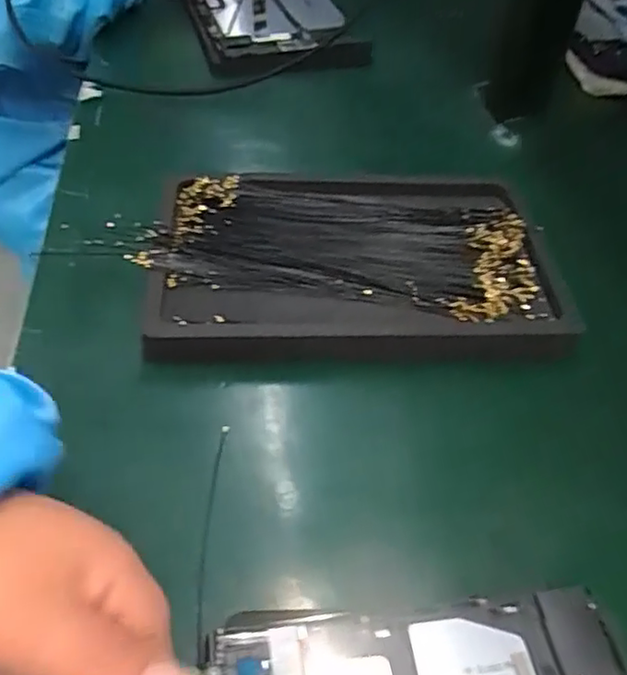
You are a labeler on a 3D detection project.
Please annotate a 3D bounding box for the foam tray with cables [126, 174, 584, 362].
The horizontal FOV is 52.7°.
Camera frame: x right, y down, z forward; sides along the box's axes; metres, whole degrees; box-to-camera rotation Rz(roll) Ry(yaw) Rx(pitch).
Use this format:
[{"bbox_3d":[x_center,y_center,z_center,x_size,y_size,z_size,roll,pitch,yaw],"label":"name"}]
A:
[{"bbox_3d":[0.024,-0.054,0.398,0.240,0.021,0.157,0,48,-3],"label":"foam tray with cables"}]

